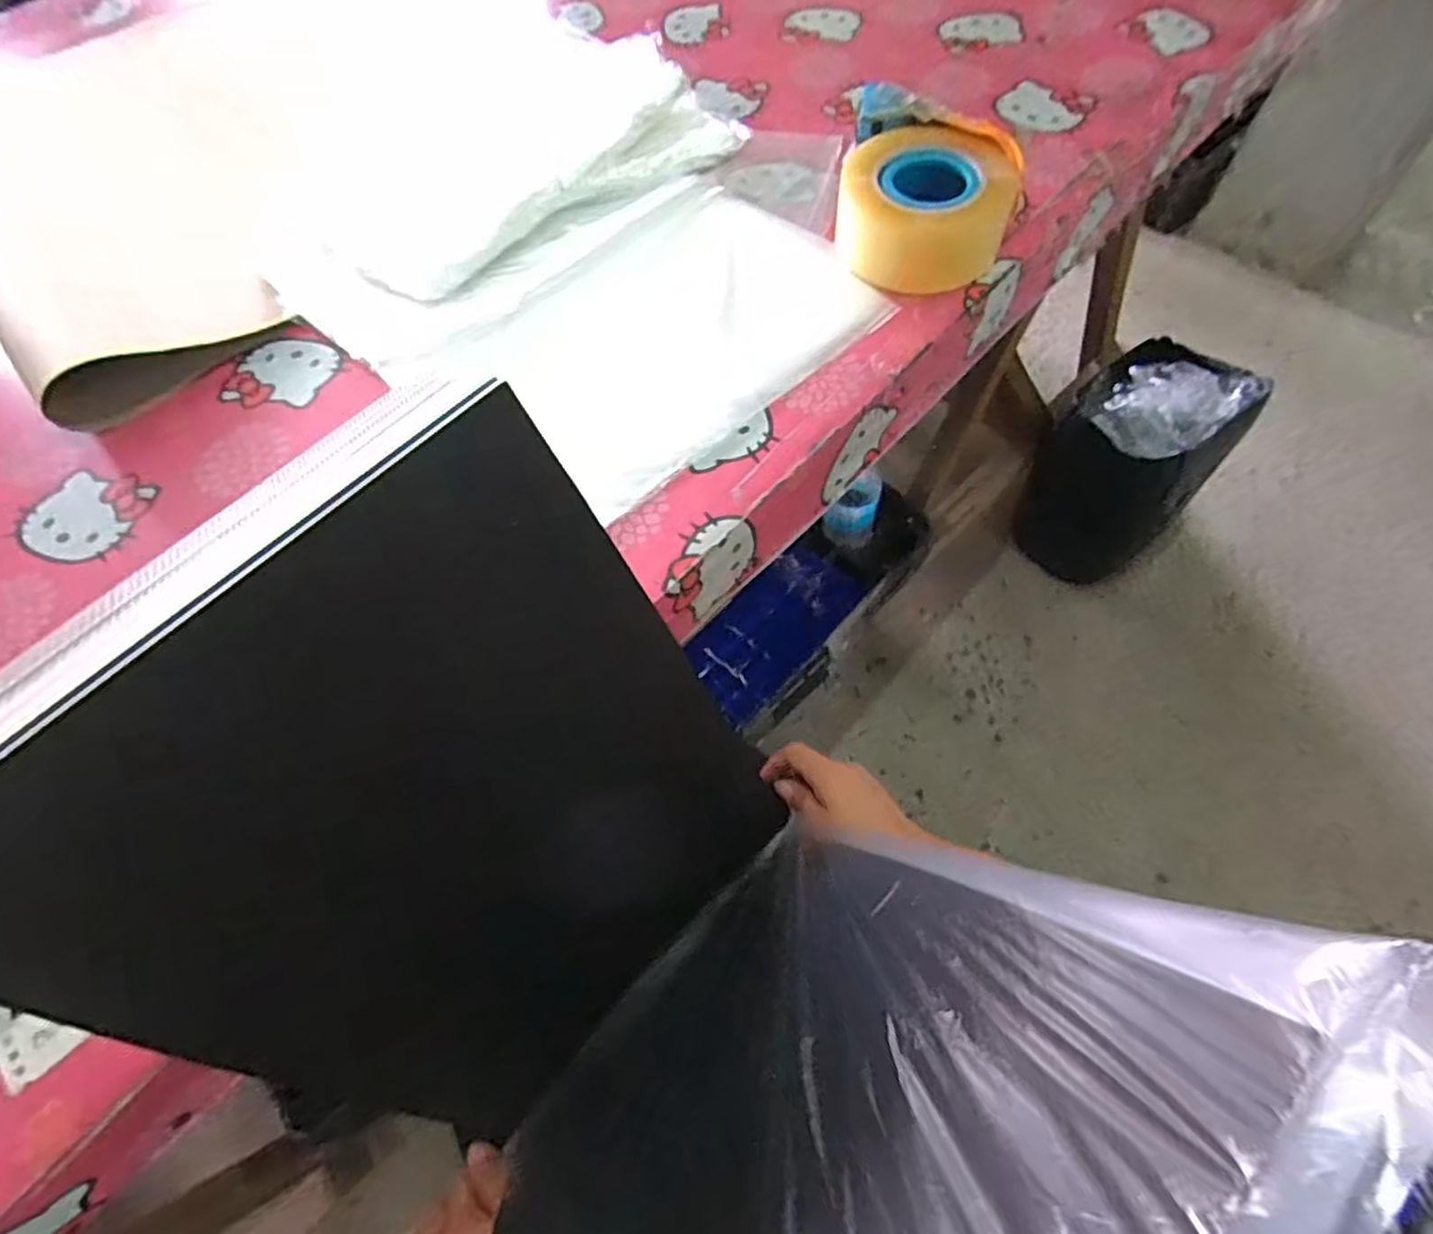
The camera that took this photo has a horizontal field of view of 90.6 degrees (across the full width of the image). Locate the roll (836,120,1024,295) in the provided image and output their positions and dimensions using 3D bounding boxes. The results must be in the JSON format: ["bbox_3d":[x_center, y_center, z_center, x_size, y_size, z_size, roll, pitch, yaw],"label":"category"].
[{"bbox_3d":[0.157,-0.310,0.537,0.127,0.060,0.108,12,64,8],"label":"roll"}]

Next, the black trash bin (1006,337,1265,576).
[{"bbox_3d":[0.706,-0.262,1.231,0.238,0.357,0.275,39,71,22],"label":"black trash bin"}]

